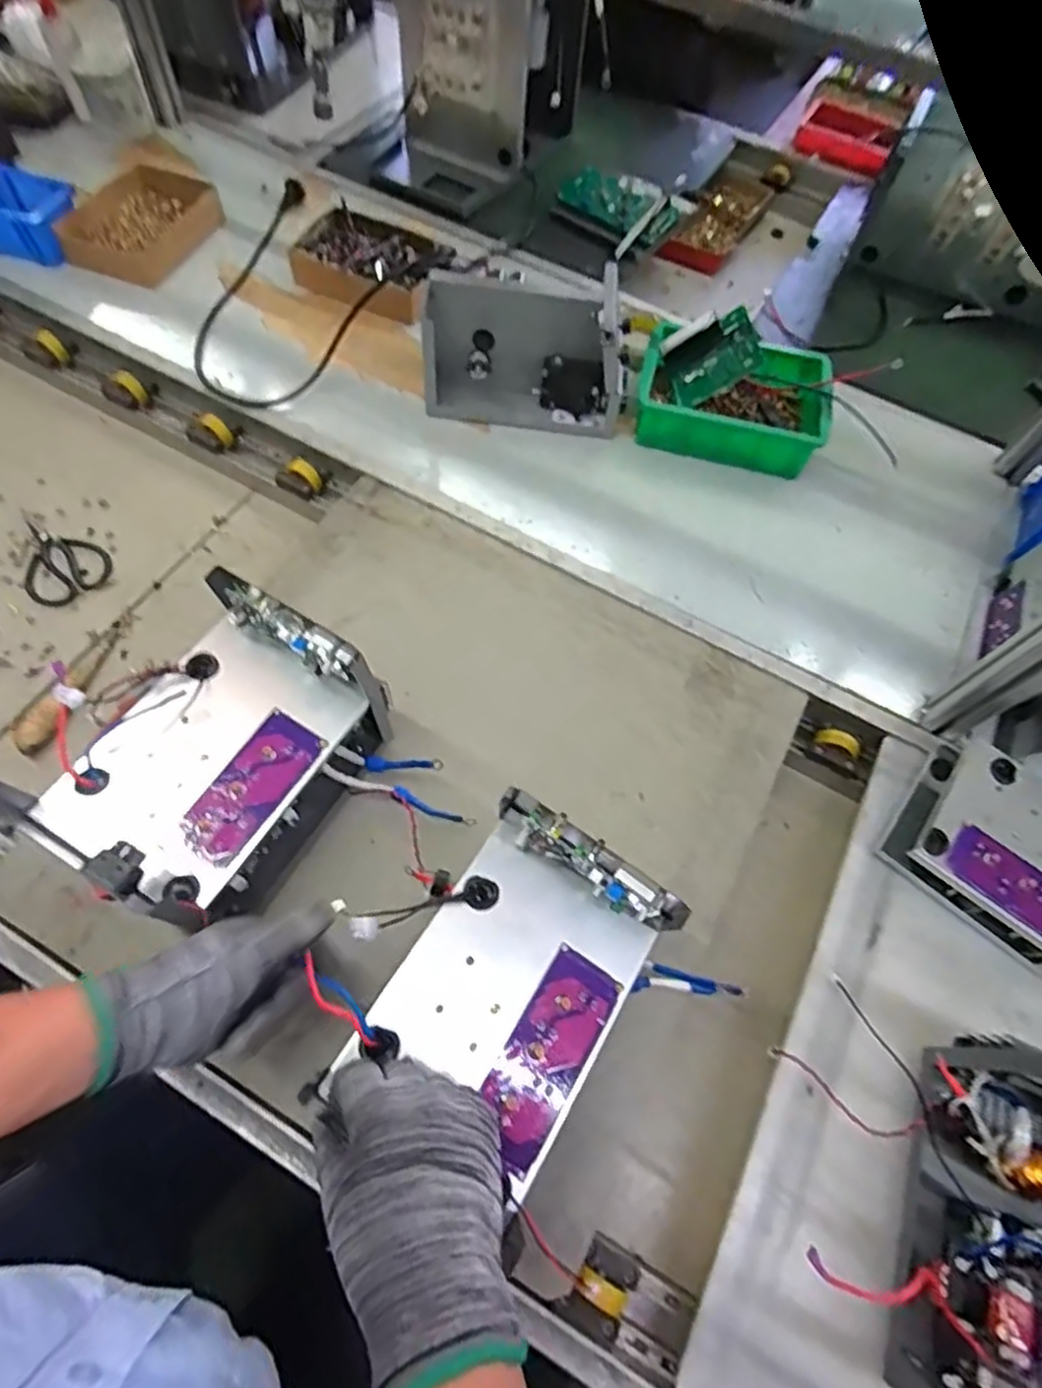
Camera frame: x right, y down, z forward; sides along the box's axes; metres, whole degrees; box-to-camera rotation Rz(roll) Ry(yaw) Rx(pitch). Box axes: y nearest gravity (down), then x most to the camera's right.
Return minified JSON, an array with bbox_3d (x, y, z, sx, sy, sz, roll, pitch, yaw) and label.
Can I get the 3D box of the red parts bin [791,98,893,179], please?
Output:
[{"bbox_3d":[0.629,-1.072,1.289,0.191,0.054,0.082,31,65,11],"label":"red parts bin"}]

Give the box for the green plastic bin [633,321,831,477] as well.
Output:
[{"bbox_3d":[0.282,-0.398,0.910,0.253,0.064,0.189,11,63,2],"label":"green plastic bin"}]

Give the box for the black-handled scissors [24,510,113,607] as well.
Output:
[{"bbox_3d":[-0.593,-0.175,0.855,0.098,0.008,0.160,-39,72,-20],"label":"black-handled scissors"}]

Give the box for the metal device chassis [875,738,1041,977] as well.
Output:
[{"bbox_3d":[0.501,0.166,0.646,0.250,0.065,0.166,34,66,13],"label":"metal device chassis"}]

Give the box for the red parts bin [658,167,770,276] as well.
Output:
[{"bbox_3d":[0.359,-0.871,1.247,0.113,0.044,0.304,31,66,11],"label":"red parts bin"}]

